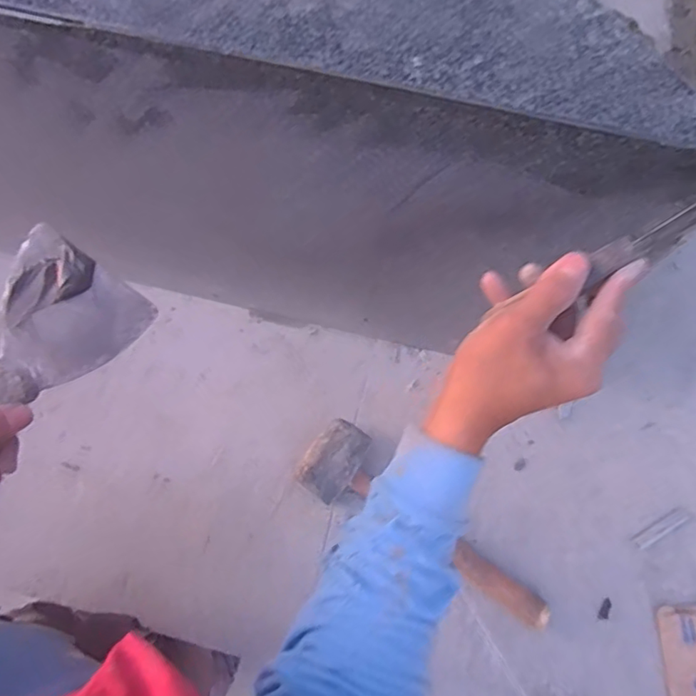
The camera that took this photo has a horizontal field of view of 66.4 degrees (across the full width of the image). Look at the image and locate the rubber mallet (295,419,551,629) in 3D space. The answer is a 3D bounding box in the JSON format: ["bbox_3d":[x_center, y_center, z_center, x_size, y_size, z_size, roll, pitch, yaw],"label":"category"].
[{"bbox_3d":[0.085,0.221,0.627,0.336,0.066,0.093,38,74,11],"label":"rubber mallet"}]

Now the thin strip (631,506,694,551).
[{"bbox_3d":[0.393,0.224,0.662,0.086,0.004,0.020,-24,73,-9],"label":"thin strip"}]

